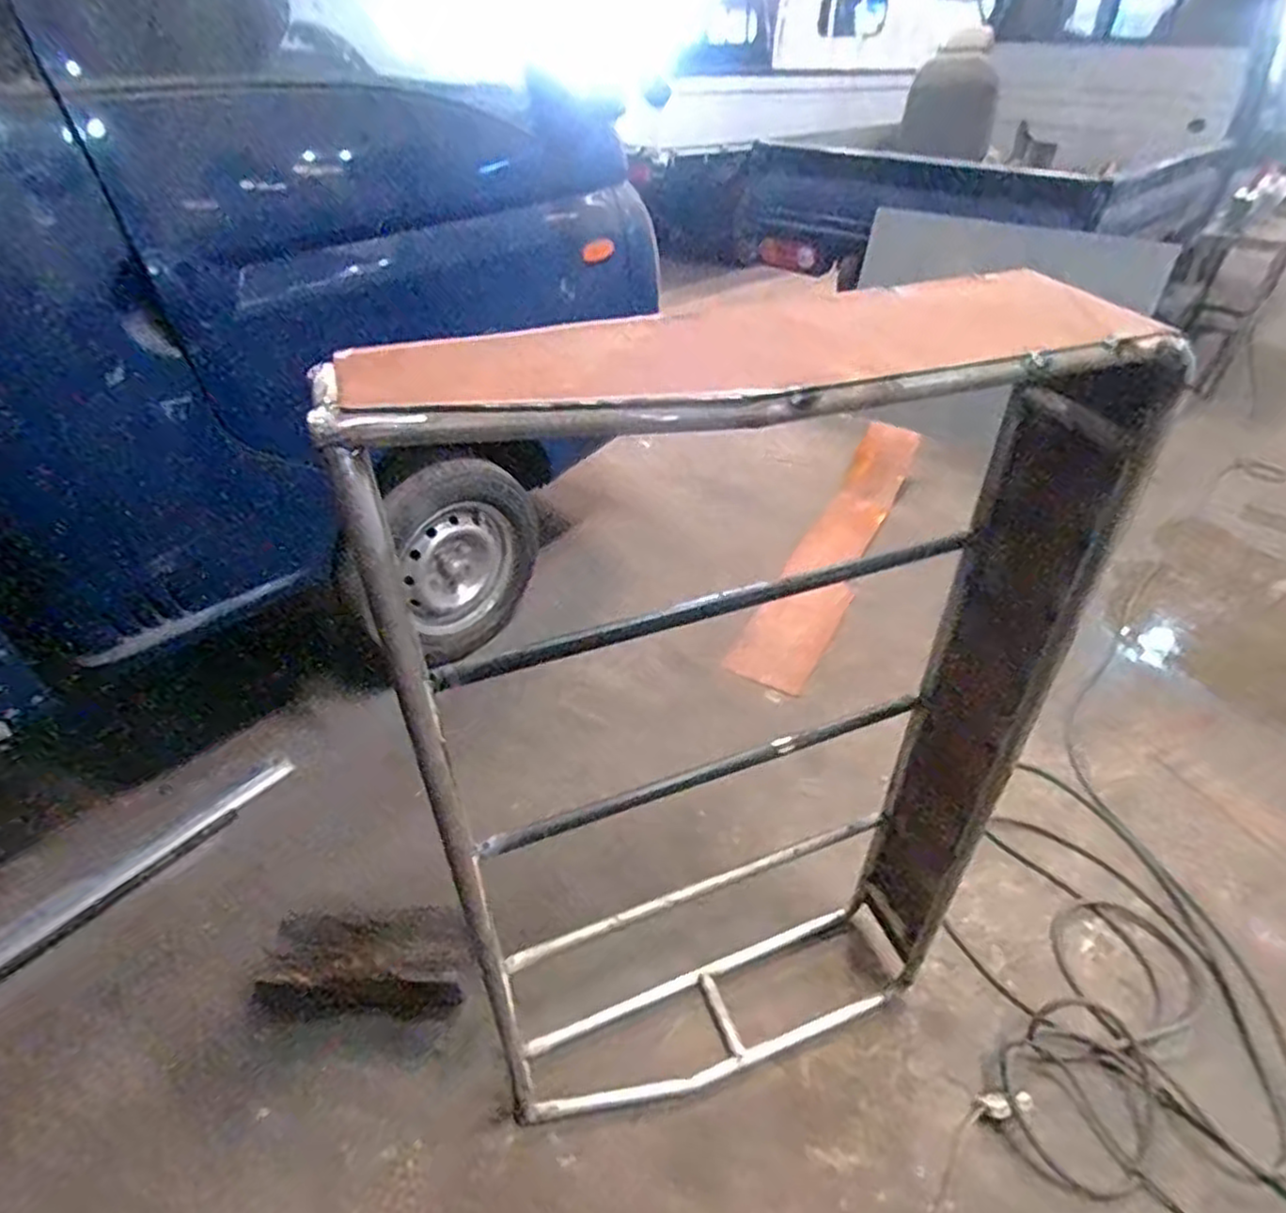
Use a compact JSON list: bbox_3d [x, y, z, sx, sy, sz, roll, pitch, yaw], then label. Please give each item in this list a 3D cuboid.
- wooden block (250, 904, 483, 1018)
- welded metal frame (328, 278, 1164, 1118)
[{"bbox_3d":[-0.576,0.752,1.518,0.422,0.075,0.194,-1,38,0],"label":"wooden block"},{"bbox_3d":[0.138,0.283,1.021,0.788,1.331,0.229,-13,40,-15],"label":"welded metal frame"}]

